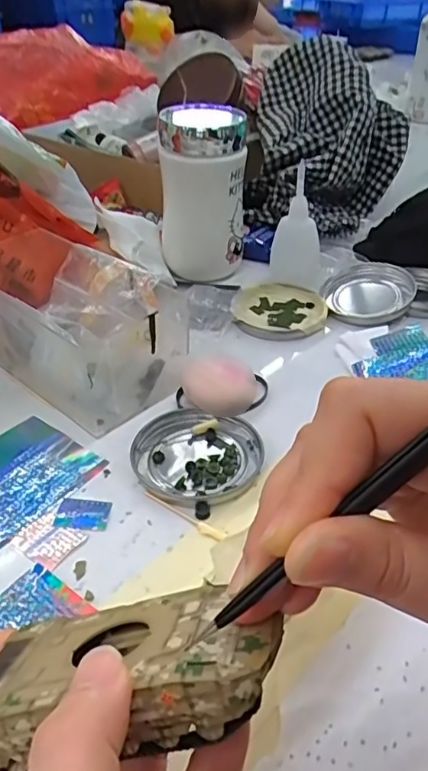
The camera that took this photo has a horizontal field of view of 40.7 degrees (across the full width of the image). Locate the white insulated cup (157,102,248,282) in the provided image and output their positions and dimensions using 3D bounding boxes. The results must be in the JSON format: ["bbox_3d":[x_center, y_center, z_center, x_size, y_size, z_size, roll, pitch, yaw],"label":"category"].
[{"bbox_3d":[-0.010,-0.174,0.526,0.073,0.137,0.068,-1,38,-1],"label":"white insulated cup"}]

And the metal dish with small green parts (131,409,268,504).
[{"bbox_3d":[-0.011,0.042,0.358,0.073,0.008,0.076,0,38,0],"label":"metal dish with small green parts"}]

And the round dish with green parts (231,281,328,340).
[{"bbox_3d":[0.056,-0.065,0.496,0.078,0.012,0.080,0,38,0],"label":"round dish with green parts"}]

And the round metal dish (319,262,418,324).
[{"bbox_3d":[0.135,-0.082,0.505,0.077,0.019,0.076,0,38,0],"label":"round metal dish"}]

